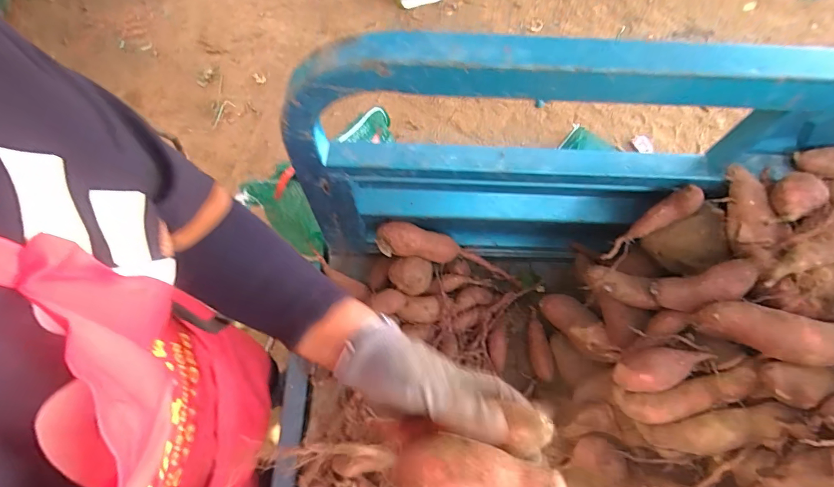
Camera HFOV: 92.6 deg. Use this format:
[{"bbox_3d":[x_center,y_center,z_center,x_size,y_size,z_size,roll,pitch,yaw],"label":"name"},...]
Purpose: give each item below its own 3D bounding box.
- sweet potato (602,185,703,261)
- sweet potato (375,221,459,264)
[{"bbox_3d":[0.298,-0.026,0.514,0.026,0.133,0.031,-2,55,-52],"label":"sweet potato"},{"bbox_3d":[0.003,0.002,0.657,0.141,0.053,0.045,12,63,-25],"label":"sweet potato"}]

